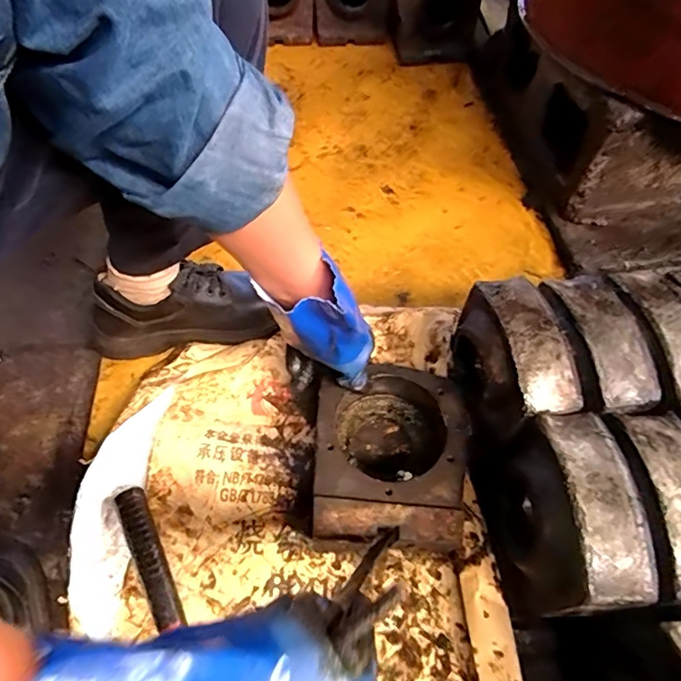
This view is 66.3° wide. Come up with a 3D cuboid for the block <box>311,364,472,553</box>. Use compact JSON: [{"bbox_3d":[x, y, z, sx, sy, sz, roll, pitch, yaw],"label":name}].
[{"bbox_3d":[0.051,0.130,0.574,0.150,0.092,0.179,4,57,1],"label":"block"}]

